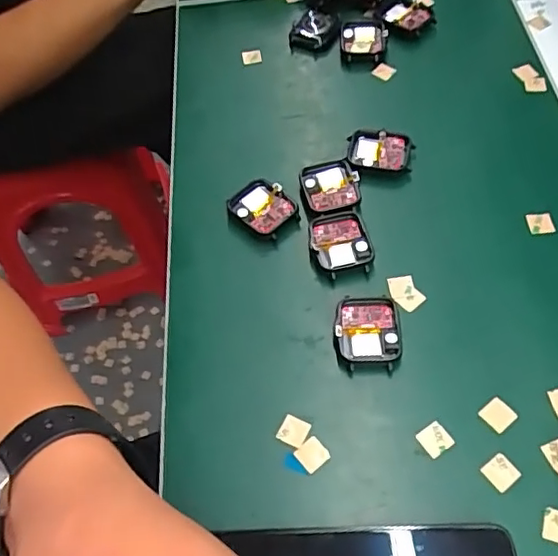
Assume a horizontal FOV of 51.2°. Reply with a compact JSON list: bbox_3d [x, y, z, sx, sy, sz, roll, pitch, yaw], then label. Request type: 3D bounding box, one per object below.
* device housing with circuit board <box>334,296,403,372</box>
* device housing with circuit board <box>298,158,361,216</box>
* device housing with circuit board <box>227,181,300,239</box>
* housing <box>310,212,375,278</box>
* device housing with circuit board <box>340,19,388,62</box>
[{"bbox_3d":[0.054,0.033,0.352,0.038,0.013,0.045,0,59,5],"label":"device housing with circuit board"},{"bbox_3d":[0.036,-0.064,0.410,0.038,0.010,0.047,-11,58,-2],"label":"device housing with circuit board"},{"bbox_3d":[-0.010,-0.048,0.406,0.035,0.011,0.044,-39,63,-18],"label":"device housing with circuit board"},{"bbox_3d":[0.041,-0.022,0.386,0.038,0.010,0.043,-10,58,-1],"label":"housing"},{"bbox_3d":[0.071,-0.200,0.491,0.038,0.012,0.044,1,59,5],"label":"device housing with circuit board"}]

